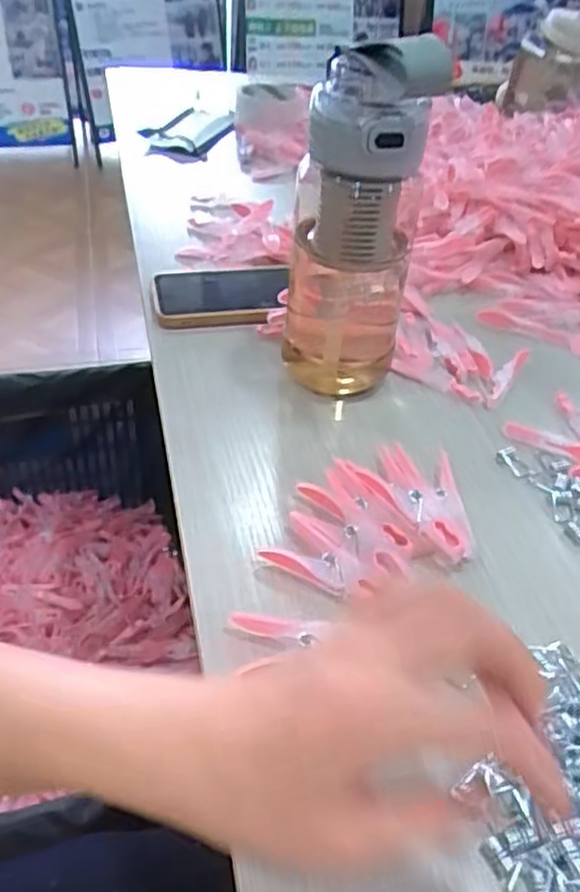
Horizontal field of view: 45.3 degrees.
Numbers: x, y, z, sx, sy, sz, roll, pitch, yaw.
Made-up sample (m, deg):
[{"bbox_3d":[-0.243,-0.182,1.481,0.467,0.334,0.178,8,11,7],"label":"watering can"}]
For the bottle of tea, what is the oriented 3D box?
[{"bbox_3d":[0.042,-0.129,0.443,0.080,0.231,0.094,5,41,-1],"label":"bottle of tea"}]

